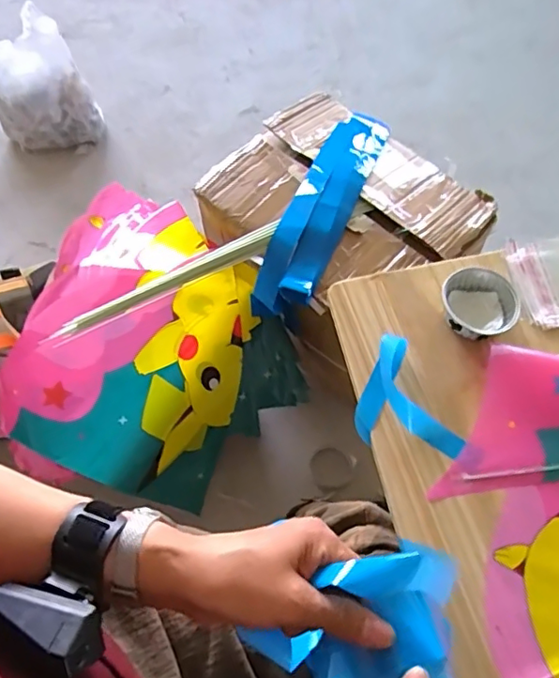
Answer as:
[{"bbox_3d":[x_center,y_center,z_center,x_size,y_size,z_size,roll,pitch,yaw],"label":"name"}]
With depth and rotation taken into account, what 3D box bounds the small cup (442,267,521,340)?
[{"bbox_3d":[0.221,-0.040,0.635,0.078,0.042,0.080,-1,64,1],"label":"small cup"}]

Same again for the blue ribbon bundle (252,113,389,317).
[{"bbox_3d":[0.082,-0.234,0.986,0.096,0.084,0.429,21,66,11],"label":"blue ribbon bundle"}]

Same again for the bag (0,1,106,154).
[{"bbox_3d":[-0.573,-0.596,1.373,0.237,0.275,0.140,-18,65,-7],"label":"bag"}]

